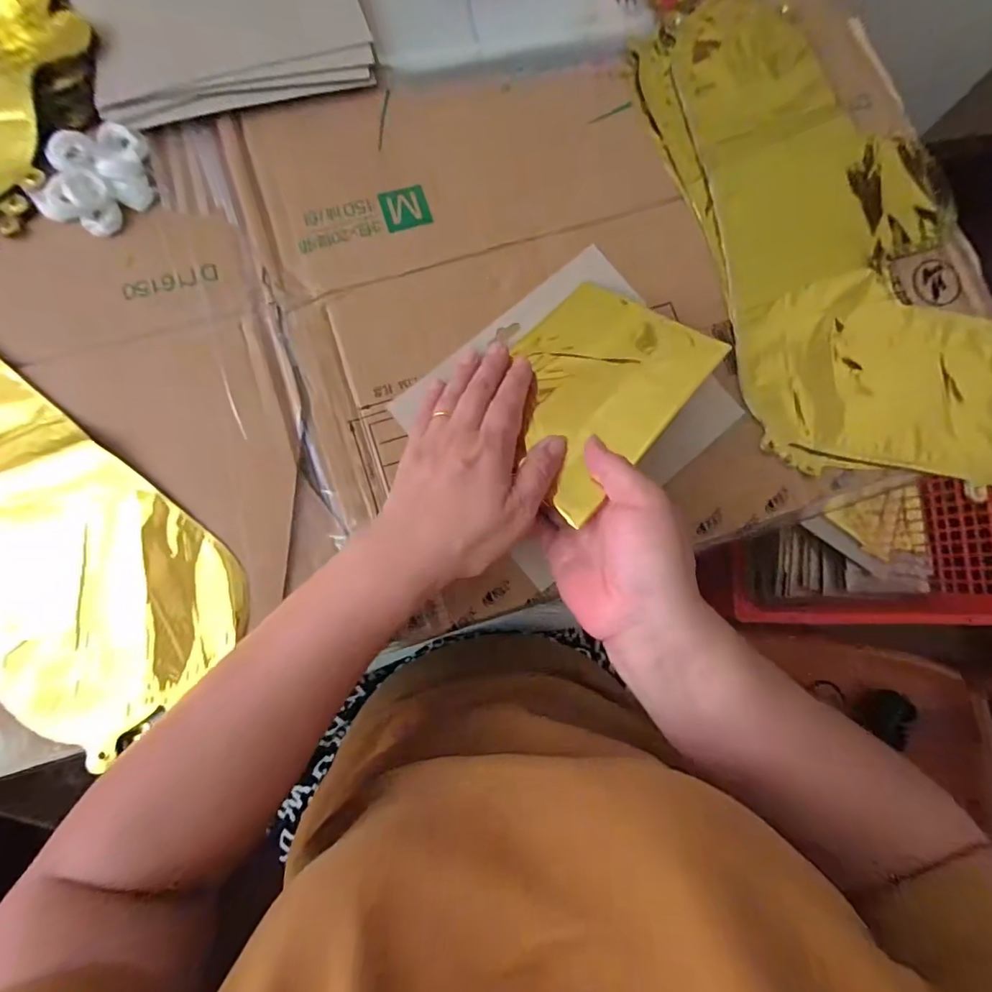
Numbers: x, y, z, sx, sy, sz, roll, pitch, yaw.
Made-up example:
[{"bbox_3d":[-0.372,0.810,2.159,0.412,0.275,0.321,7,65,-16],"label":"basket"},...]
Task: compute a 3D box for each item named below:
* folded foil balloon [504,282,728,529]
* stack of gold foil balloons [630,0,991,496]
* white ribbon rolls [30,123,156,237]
[{"bbox_3d":[0.055,-0.068,0.308,0.131,0.007,0.114,-48,63,0],"label":"folded foil balloon"},{"bbox_3d":[0.246,-0.199,0.361,0.200,0.016,0.406,-17,82,-5],"label":"stack of gold foil balloons"},{"bbox_3d":[-0.278,-0.223,0.339,0.069,0.021,0.079,1,81,-2],"label":"white ribbon rolls"}]

